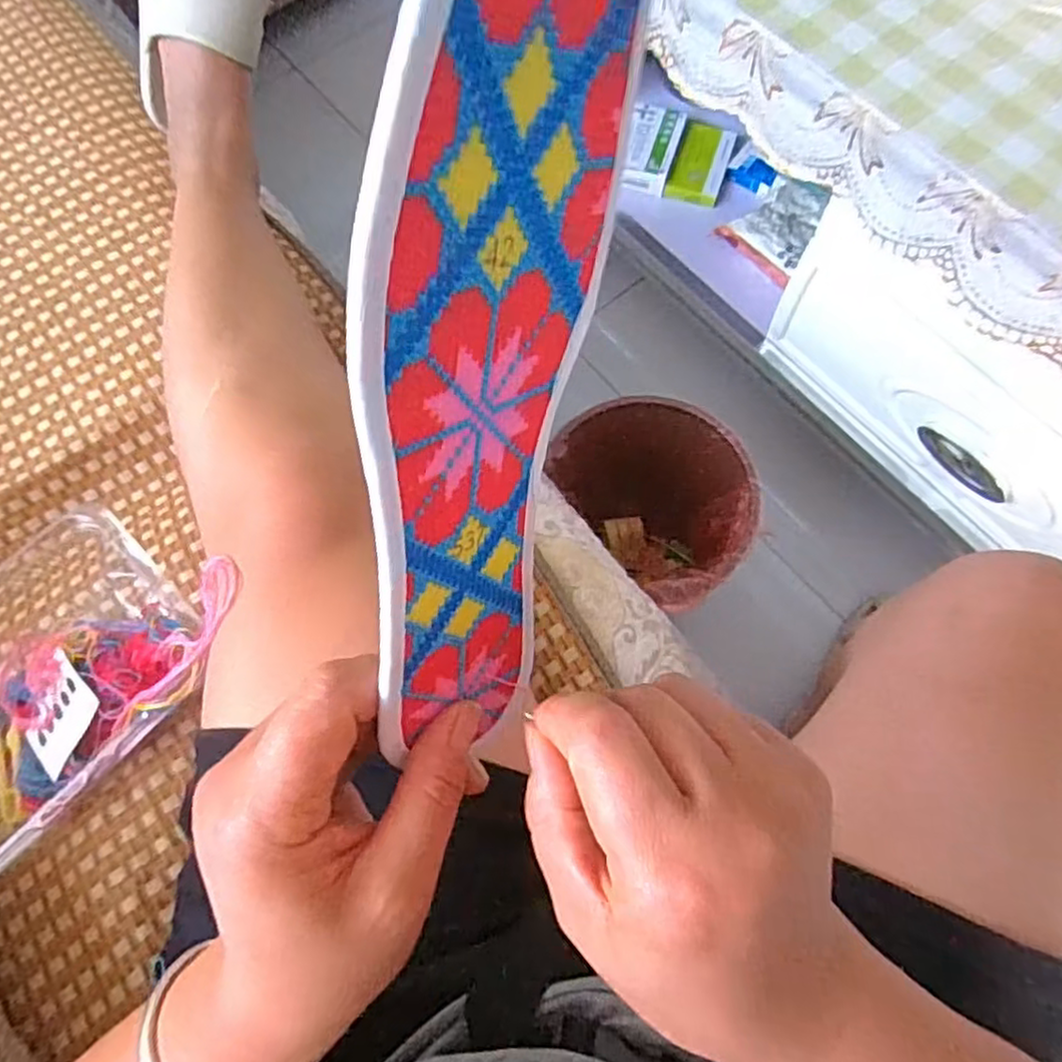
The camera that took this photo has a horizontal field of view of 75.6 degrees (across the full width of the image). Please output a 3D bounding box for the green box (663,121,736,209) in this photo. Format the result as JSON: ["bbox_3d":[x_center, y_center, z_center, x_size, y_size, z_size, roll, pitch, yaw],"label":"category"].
[{"bbox_3d":[0.250,-0.540,1.002,0.075,0.022,0.137,18,73,8],"label":"green box"}]

